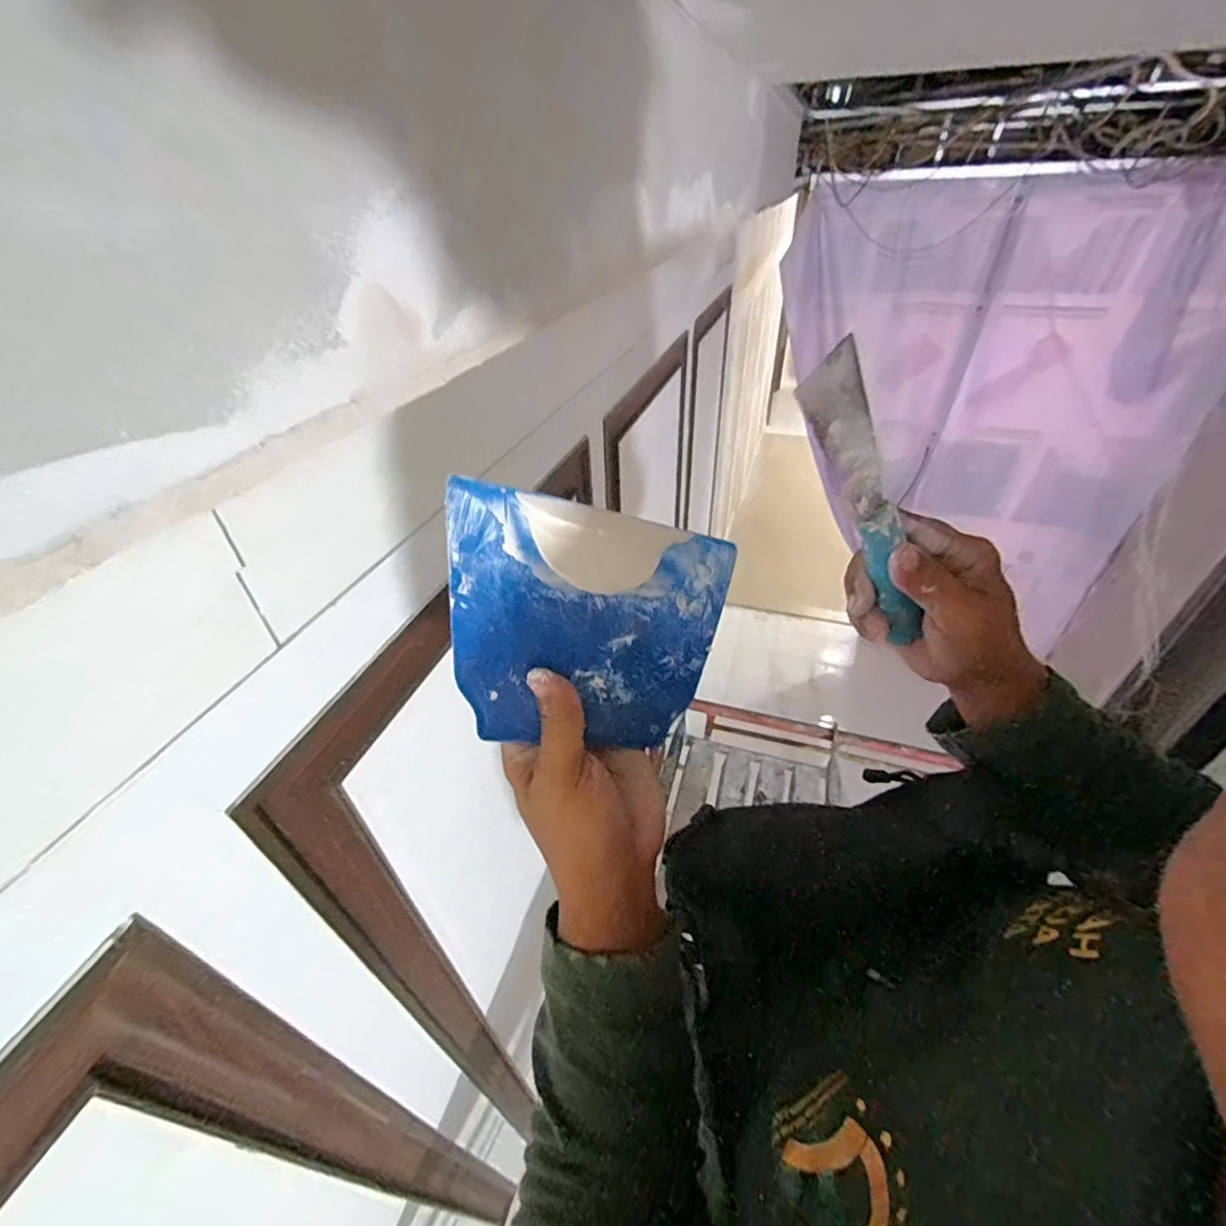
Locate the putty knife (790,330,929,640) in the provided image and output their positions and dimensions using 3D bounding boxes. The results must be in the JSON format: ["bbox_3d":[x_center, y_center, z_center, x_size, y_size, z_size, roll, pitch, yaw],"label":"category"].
[{"bbox_3d":[0.143,-0.051,0.296,0.029,0.185,0.021,-22,34,21],"label":"putty knife"}]

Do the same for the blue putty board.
[{"bbox_3d":[-0.011,0.007,0.293,0.161,0.125,0.005,10,-1,-25],"label":"blue putty board"}]

